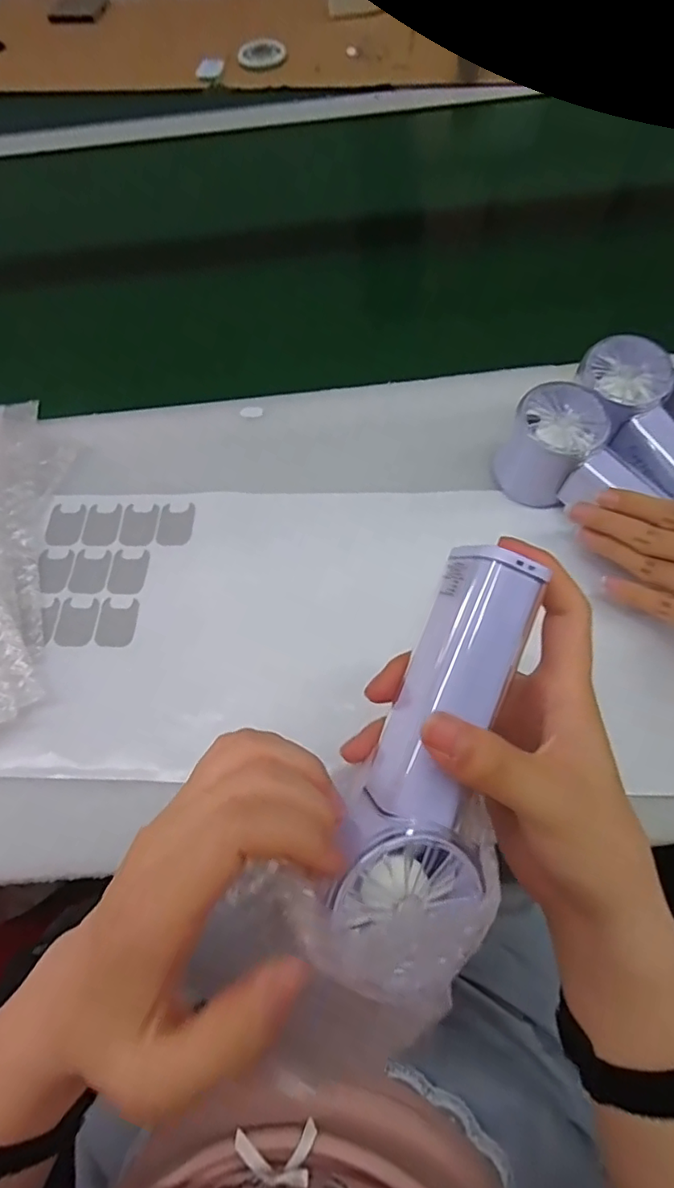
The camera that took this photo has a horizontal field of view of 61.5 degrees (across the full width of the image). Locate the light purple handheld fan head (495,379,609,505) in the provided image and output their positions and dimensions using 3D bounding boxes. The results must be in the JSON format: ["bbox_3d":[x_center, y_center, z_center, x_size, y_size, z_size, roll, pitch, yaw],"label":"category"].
[{"bbox_3d":[0.137,-0.094,0.363,0.053,0.060,0.051,41,74,19],"label":"light purple handheld fan head"}]

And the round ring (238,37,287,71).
[{"bbox_3d":[-0.090,-0.653,0.686,0.057,0.015,0.057,-4,65,2],"label":"round ring"}]

